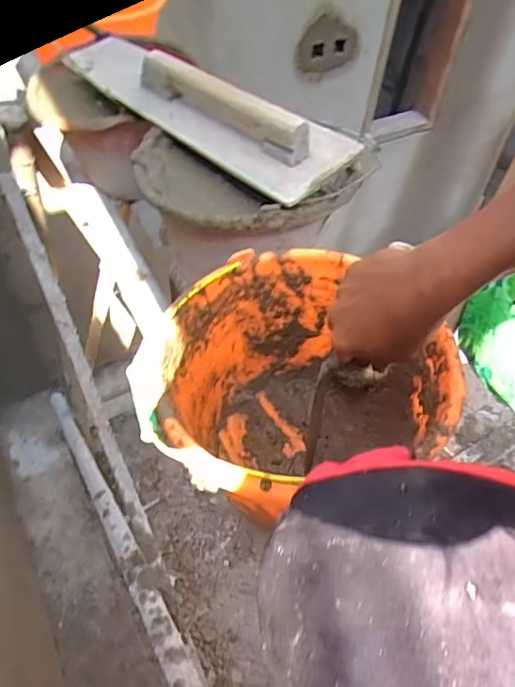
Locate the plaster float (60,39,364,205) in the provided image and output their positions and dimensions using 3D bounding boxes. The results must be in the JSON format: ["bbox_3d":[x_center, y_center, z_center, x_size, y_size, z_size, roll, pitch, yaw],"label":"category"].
[{"bbox_3d":[-0.057,-0.351,0.798,0.418,0.070,0.160,38,58,25],"label":"plaster float"}]

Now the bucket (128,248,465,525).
[{"bbox_3d":[0.033,0.071,0.598,0.282,0.216,0.257,2,50,-2],"label":"bucket"}]

